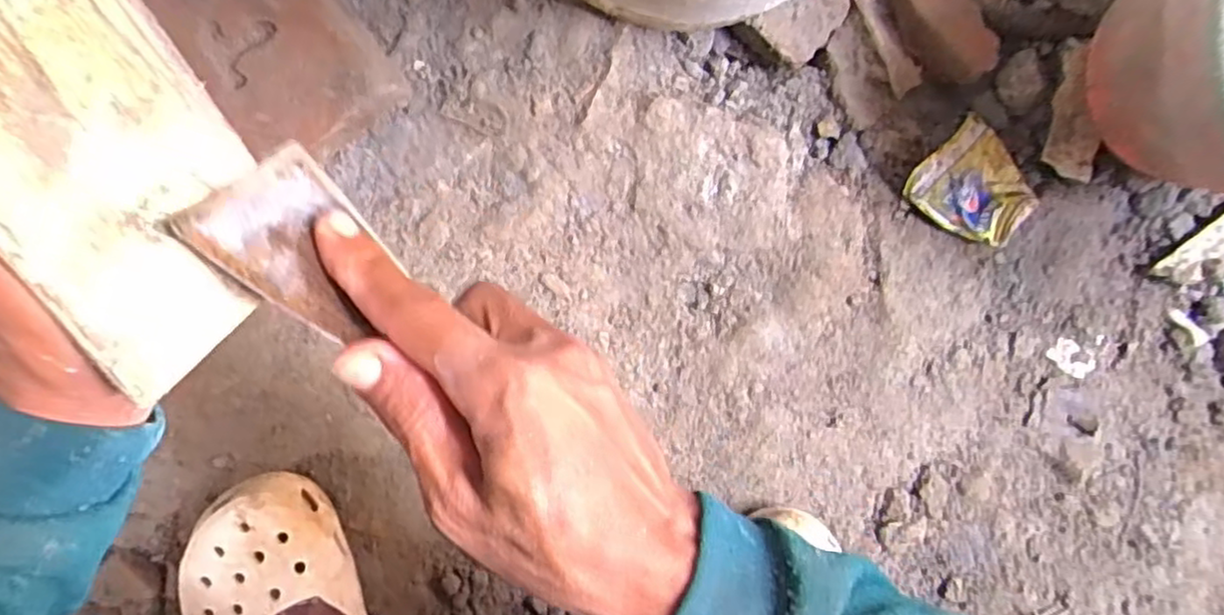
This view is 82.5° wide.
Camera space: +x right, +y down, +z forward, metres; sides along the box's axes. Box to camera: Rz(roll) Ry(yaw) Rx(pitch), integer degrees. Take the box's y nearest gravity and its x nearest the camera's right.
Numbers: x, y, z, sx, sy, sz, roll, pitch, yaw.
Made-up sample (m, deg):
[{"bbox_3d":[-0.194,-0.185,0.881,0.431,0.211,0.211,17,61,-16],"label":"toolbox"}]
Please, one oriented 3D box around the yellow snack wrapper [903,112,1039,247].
[{"bbox_3d":[0.269,-0.087,0.514,0.077,0.023,0.087,-44,95,2],"label":"yellow snack wrapper"}]

